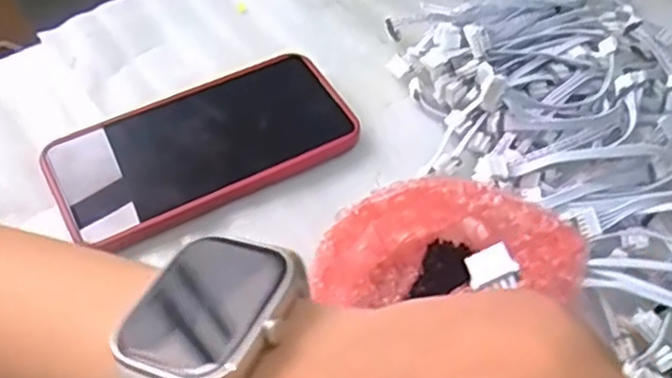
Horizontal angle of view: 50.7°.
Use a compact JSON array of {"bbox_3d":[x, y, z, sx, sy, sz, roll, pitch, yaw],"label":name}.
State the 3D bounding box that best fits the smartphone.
[{"bbox_3d":[-0.073,-0.024,0.397,0.164,0.015,0.086,-23,57,-19],"label":"smartphone"}]

